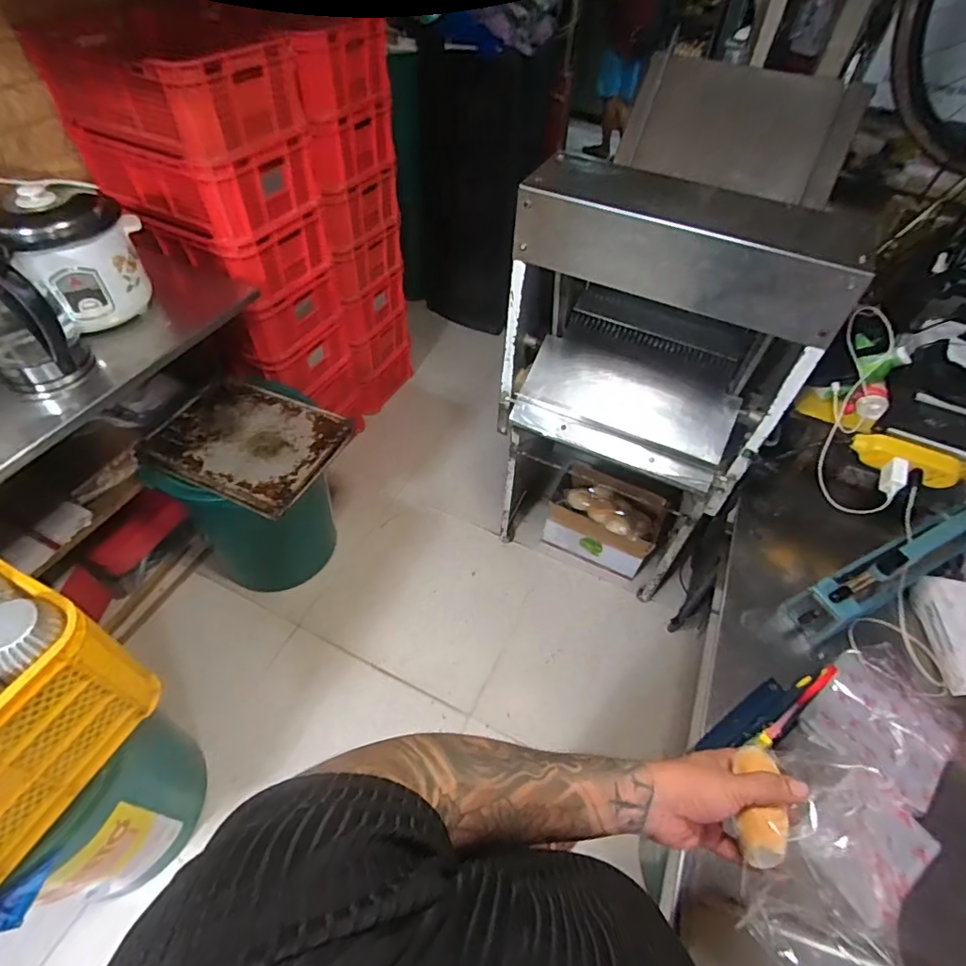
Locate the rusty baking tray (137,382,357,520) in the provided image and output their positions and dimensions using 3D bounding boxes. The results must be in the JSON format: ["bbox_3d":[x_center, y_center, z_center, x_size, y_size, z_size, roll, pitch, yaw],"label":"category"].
[{"bbox_3d":[-0.606,-0.107,1.357,0.447,0.035,0.340,18,52,11],"label":"rusty baking tray"}]

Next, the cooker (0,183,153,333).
[{"bbox_3d":[-0.845,-0.466,1.070,0.210,0.232,0.230,23,53,15],"label":"cooker"}]

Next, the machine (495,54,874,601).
[{"bbox_3d":[0.403,-0.403,1.117,0.553,0.599,0.523,24,53,15],"label":"machine"}]

